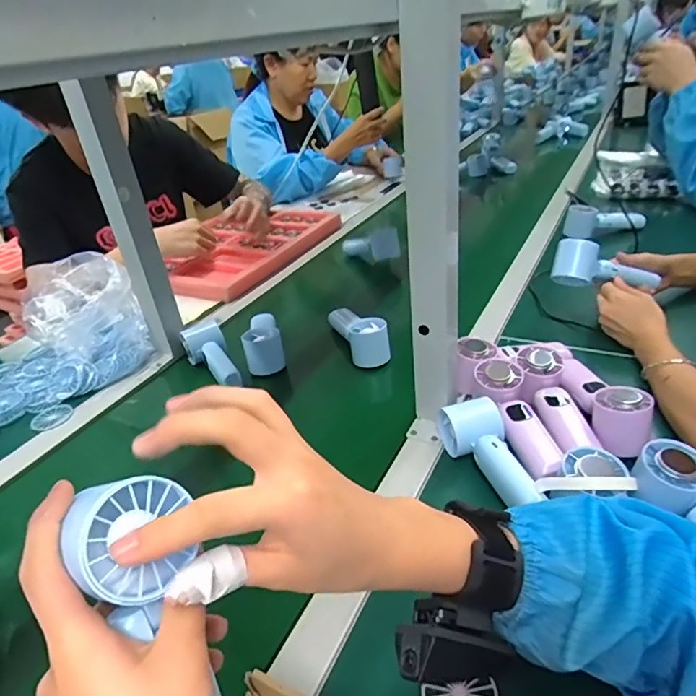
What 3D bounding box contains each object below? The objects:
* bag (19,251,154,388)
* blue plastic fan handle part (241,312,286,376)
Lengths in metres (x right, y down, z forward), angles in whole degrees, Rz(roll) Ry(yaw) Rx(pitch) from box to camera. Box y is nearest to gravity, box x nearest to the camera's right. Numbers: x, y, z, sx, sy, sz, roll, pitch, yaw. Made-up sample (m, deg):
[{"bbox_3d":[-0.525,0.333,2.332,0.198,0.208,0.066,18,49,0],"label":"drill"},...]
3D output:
[{"bbox_3d":[-0.413,-0.054,0.784,0.134,0.132,0.223,-30,38,-33],"label":"bag"},{"bbox_3d":[-0.128,-0.018,0.762,0.053,0.048,0.146,-10,32,-7],"label":"blue plastic fan handle part"}]

